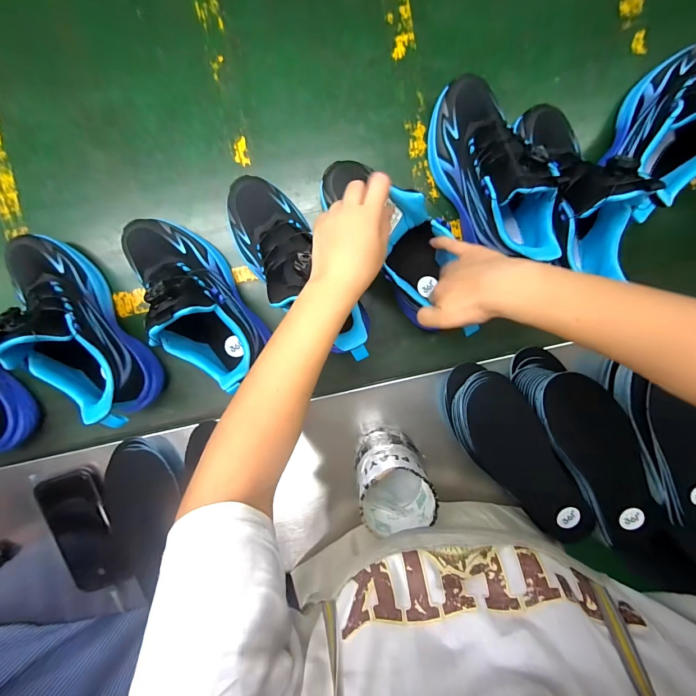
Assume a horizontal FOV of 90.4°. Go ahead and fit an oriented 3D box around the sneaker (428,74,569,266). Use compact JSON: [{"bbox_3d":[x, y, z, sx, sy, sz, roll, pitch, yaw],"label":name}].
[{"bbox_3d":[0.174,-0.203,0.407,0.084,0.130,0.242,-27,81,0],"label":"sneaker"}]

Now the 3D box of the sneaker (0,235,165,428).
[{"bbox_3d":[-0.322,-0.020,0.393,0.084,0.132,0.239,-32,95,1],"label":"sneaker"}]

